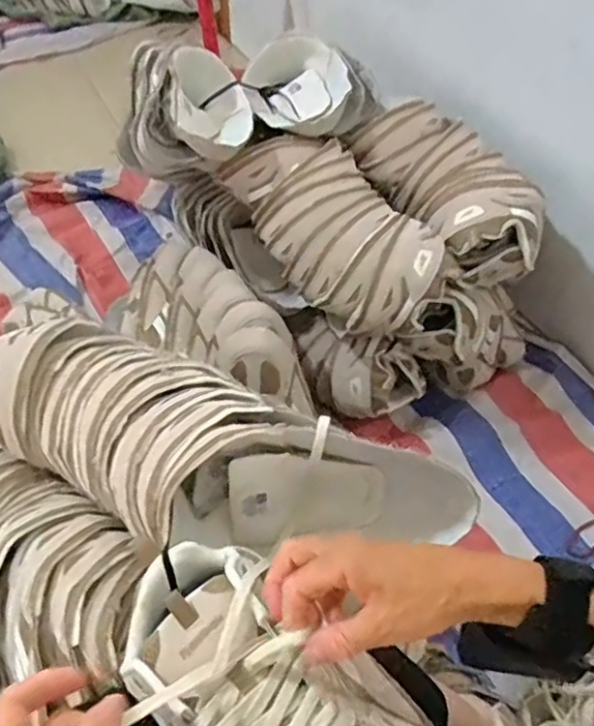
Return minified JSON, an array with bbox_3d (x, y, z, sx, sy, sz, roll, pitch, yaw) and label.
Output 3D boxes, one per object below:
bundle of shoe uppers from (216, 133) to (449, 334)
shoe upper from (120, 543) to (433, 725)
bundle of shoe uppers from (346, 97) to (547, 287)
[{"bbox_3d":[0.051,-0.191,0.890,0.158,0.120,0.352,-24,52,-23],"label":"bundle of shoe uppers"},{"bbox_3d":[-0.009,0.203,0.398,0.255,0.067,0.121,31,53,31],"label":"shoe upper"},{"bbox_3d":[0.215,-0.247,0.928,0.163,0.114,0.329,-17,49,-17],"label":"bundle of shoe uppers"}]

